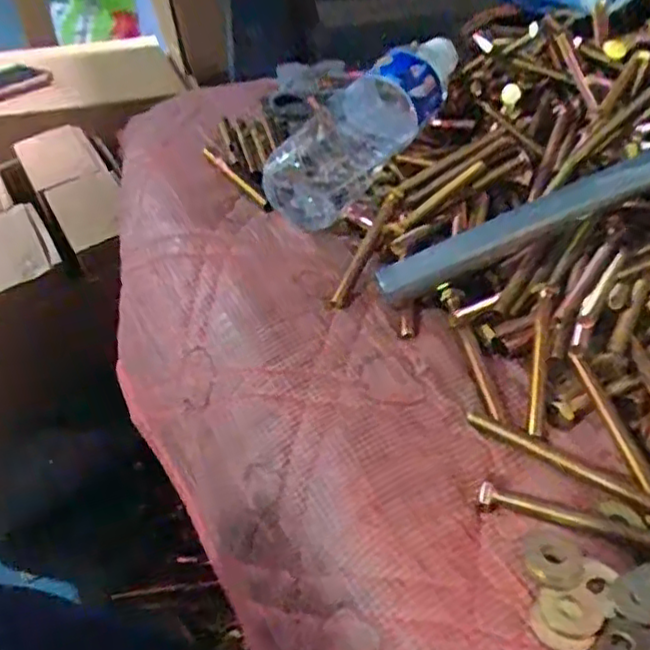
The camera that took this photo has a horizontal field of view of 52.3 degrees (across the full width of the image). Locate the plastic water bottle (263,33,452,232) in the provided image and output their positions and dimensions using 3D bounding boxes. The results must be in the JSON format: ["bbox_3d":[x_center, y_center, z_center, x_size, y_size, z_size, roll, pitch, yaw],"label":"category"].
[{"bbox_3d":[0.038,-0.164,0.512,0.065,0.053,0.228,25,60,27],"label":"plastic water bottle"}]

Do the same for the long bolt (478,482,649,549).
[{"bbox_3d":[0.123,0.089,0.297,0.105,0.008,0.013,15,41,16],"label":"long bolt"}]

